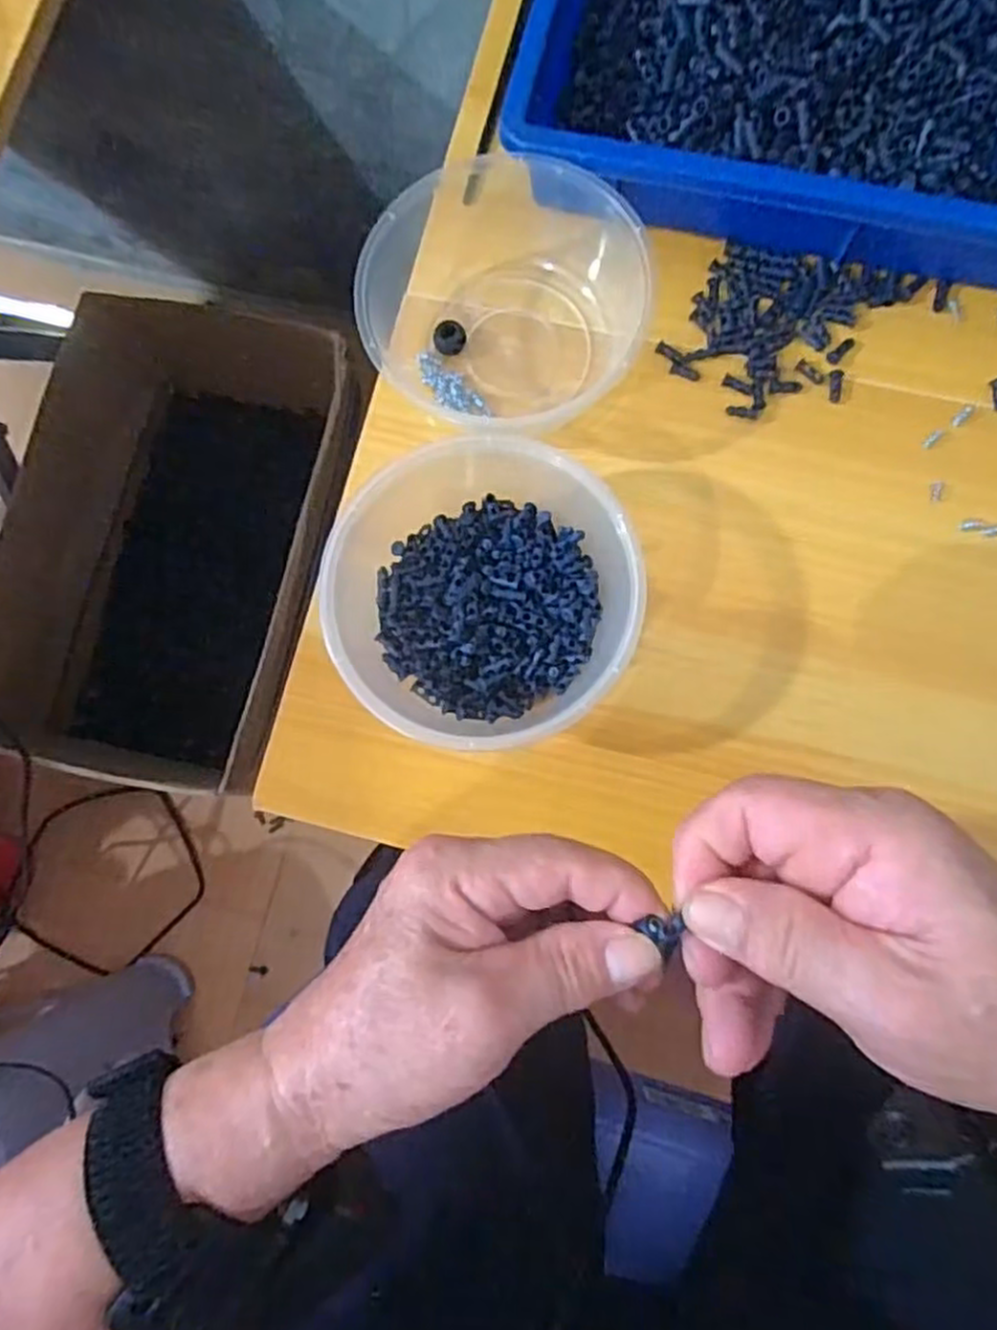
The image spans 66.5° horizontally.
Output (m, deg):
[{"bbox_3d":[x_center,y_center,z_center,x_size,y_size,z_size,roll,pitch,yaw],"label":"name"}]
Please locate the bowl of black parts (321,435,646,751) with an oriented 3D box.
[{"bbox_3d":[-0.006,-0.033,0.369,0.139,0.057,0.140,-1,81,3],"label":"bowl of black parts"}]

